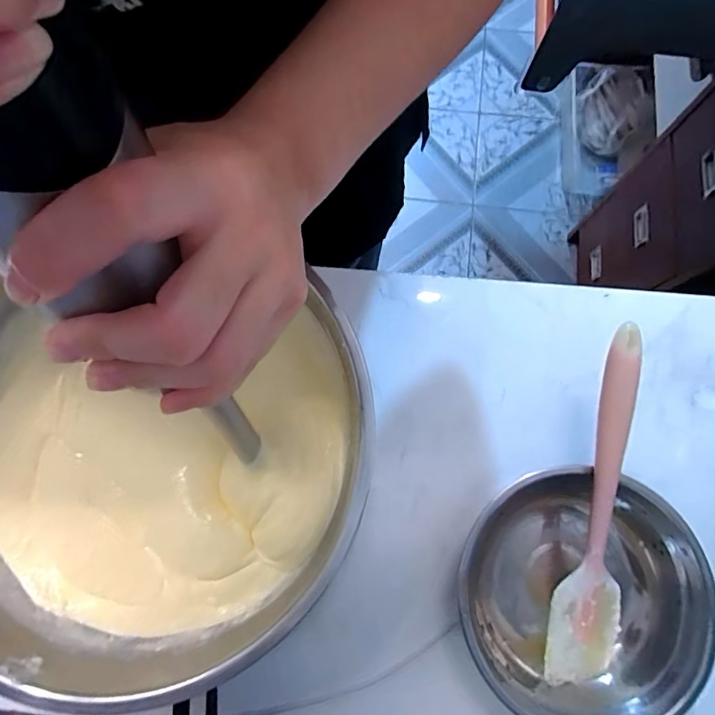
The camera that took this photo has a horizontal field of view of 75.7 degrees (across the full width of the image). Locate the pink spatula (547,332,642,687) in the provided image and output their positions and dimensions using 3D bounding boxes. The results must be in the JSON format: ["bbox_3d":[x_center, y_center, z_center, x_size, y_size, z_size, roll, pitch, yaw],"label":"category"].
[{"bbox_3d":[0.181,0.113,0.342,0.051,0.015,0.268,6,95,2],"label":"pink spatula"}]

